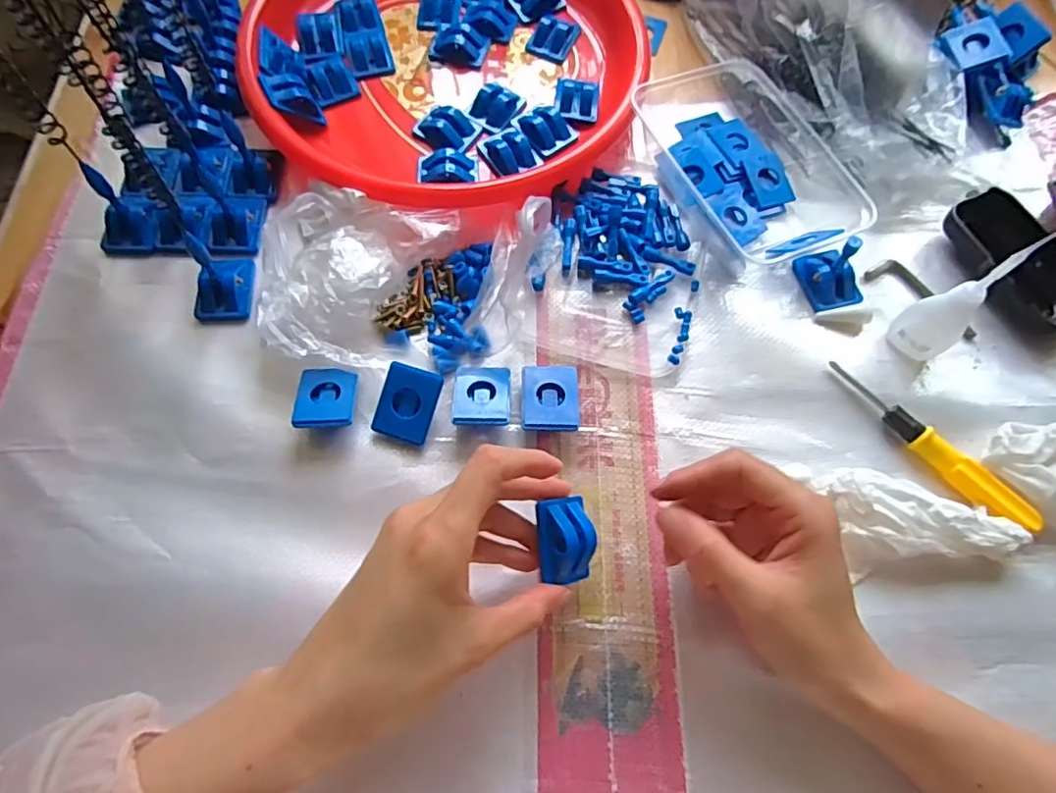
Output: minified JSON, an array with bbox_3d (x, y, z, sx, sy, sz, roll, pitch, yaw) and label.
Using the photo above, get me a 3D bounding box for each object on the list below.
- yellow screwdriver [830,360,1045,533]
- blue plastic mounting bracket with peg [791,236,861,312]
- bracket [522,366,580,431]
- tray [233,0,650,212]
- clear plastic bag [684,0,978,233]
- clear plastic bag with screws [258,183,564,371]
[{"bbox_3d":[0.246,0.027,0.361,0.021,0.019,0.139,-38,75,-16],"label":"yellow screwdriver"},{"bbox_3d":[0.206,-0.086,0.393,0.030,0.044,0.043,-15,70,-9],"label":"blue plastic mounting bracket with peg"},{"bbox_3d":[0.014,0.003,0.366,0.034,0.016,0.042,0,68,-3],"label":"bracket"},{"bbox_3d":[-0.062,-0.269,0.456,0.285,0.036,0.285,1,68,-2],"label":"tray"},{"bbox_3d":[0.251,-0.274,0.418,0.138,0.133,0.257,-31,73,-14],"label":"clear plastic bag"},{"bbox_3d":[-0.076,-0.080,0.372,0.189,0.056,0.122,2,68,-2],"label":"clear plastic bag with screws"}]

